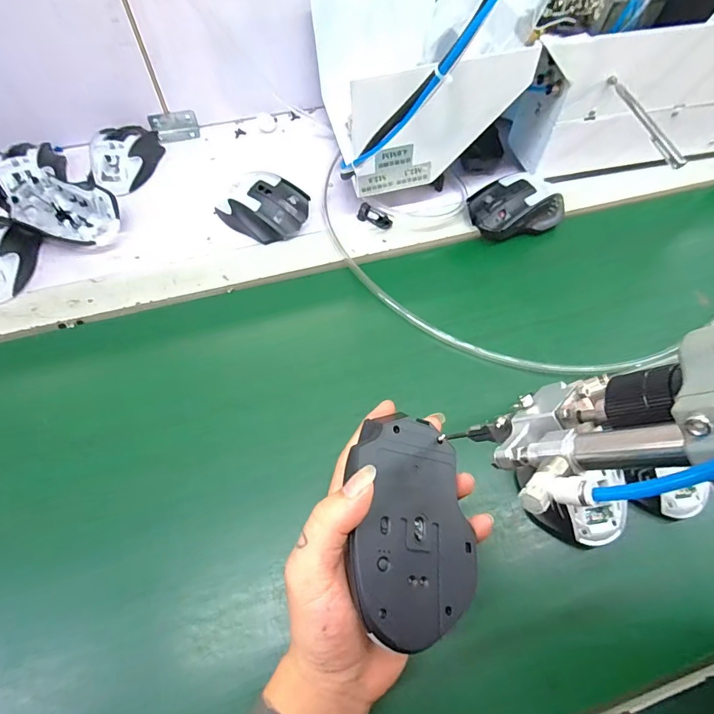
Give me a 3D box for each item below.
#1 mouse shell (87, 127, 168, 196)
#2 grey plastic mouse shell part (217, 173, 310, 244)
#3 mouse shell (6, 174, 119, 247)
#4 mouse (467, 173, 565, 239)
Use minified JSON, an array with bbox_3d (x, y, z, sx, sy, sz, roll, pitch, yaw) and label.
[{"bbox_3d":[-0.285,-0.247,0.517,0.067,0.032,0.118,-3,65,1],"label":"mouse shell"},{"bbox_3d":[-0.107,-0.168,0.467,0.104,0.035,0.066,25,69,13],"label":"grey plastic mouse shell part"},{"bbox_3d":[-0.318,-0.157,0.460,0.109,0.032,0.071,19,68,11],"label":"mouse shell"},{"bbox_3d":[0.179,-0.171,0.470,0.103,0.039,0.069,-23,62,-13],"label":"mouse"}]

